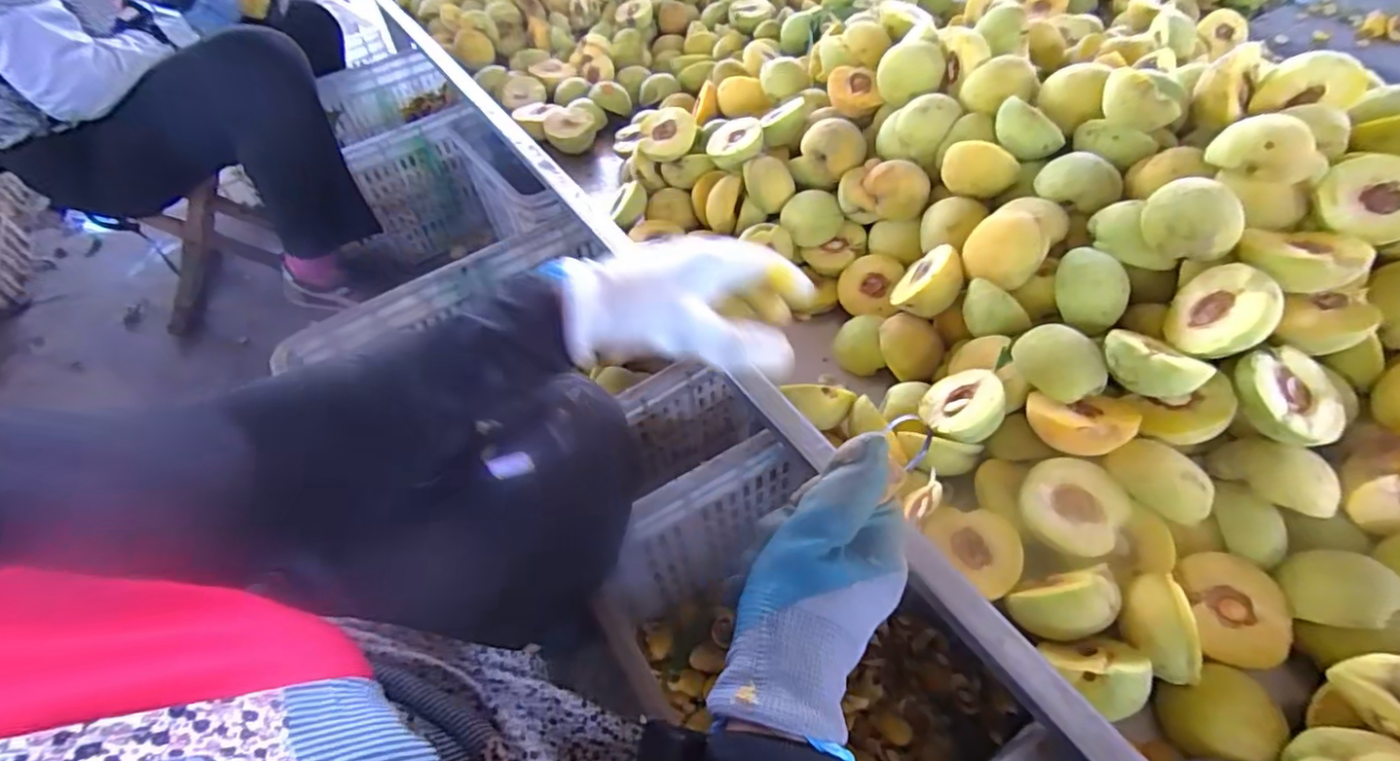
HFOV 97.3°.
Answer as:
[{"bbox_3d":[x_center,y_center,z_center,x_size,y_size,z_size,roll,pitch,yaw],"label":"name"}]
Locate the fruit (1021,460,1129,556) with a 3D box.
[{"bbox_3d":[0.228,0.077,0.379,0.057,0.020,0.057,-5,60,8],"label":"fruit"}]

